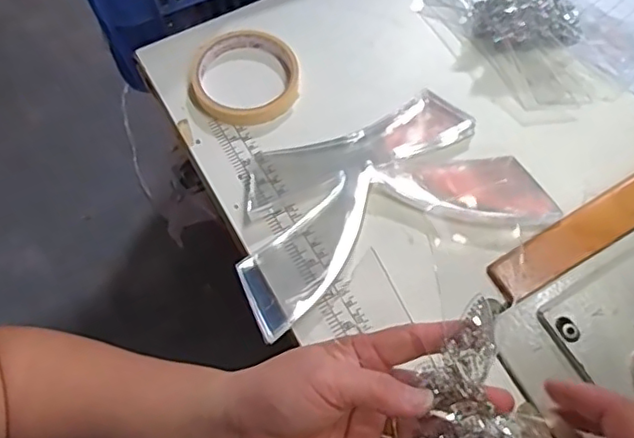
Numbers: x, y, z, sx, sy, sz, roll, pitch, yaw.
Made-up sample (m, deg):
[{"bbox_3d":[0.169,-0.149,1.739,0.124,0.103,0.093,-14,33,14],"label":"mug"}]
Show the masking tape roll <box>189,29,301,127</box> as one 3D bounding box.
[{"bbox_3d":[-0.062,-0.119,0.505,0.091,0.020,0.087,0,65,0],"label":"masking tape roll"}]

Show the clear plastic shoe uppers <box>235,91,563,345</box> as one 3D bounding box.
[{"bbox_3d":[0.045,-0.014,0.454,0.228,0.013,0.129,-22,69,-10],"label":"clear plastic shoe uppers"}]

